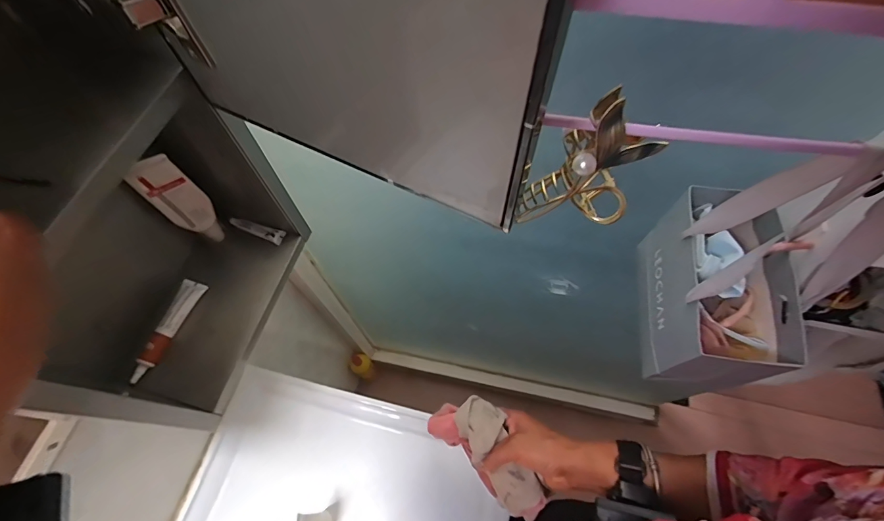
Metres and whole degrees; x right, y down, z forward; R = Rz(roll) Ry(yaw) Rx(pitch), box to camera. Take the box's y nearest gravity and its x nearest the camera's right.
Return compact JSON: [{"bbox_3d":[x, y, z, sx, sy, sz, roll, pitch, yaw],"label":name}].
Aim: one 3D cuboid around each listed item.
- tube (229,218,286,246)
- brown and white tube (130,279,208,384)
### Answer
[{"bbox_3d":[-0.233,-0.040,0.505,0.072,0.010,0.018,18,65,11],"label":"tube"},{"bbox_3d":[-0.305,0.076,0.444,0.023,0.015,0.117,14,65,9],"label":"brown and white tube"}]

